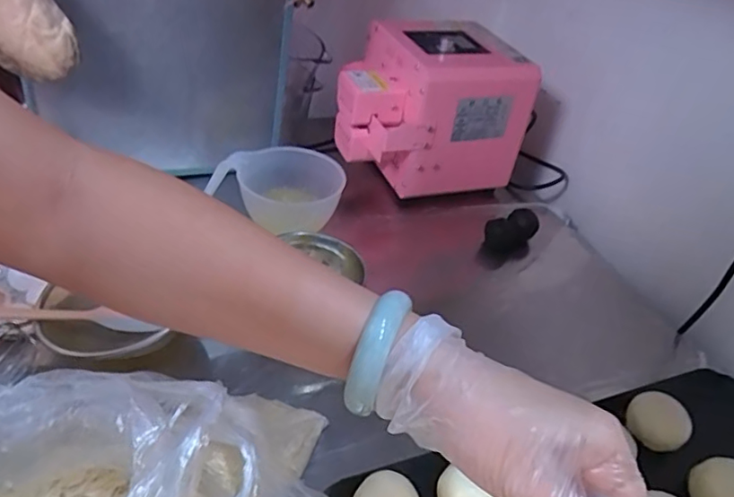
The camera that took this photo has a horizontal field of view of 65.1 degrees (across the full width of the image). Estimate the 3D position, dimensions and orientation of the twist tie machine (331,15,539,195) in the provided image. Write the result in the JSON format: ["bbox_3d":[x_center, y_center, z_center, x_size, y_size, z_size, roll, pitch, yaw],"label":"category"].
[{"bbox_3d":[0.071,-0.193,0.775,0.210,0.174,0.186,-5,41,-18],"label":"twist tie machine"}]

